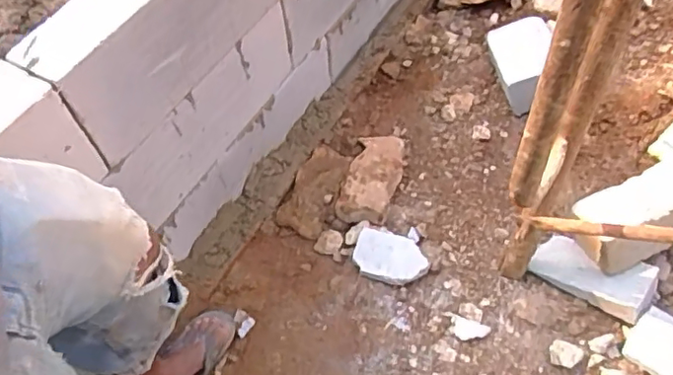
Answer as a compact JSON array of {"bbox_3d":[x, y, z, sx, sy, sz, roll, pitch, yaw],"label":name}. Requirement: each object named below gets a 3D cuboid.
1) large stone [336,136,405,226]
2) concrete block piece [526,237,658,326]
[{"bbox_3d":[0.082,-0.027,1.302,0.119,0.054,0.240,13,59,12],"label":"large stone"},{"bbox_3d":[0.468,0.158,1.075,0.211,0.060,0.104,26,61,38],"label":"concrete block piece"}]

